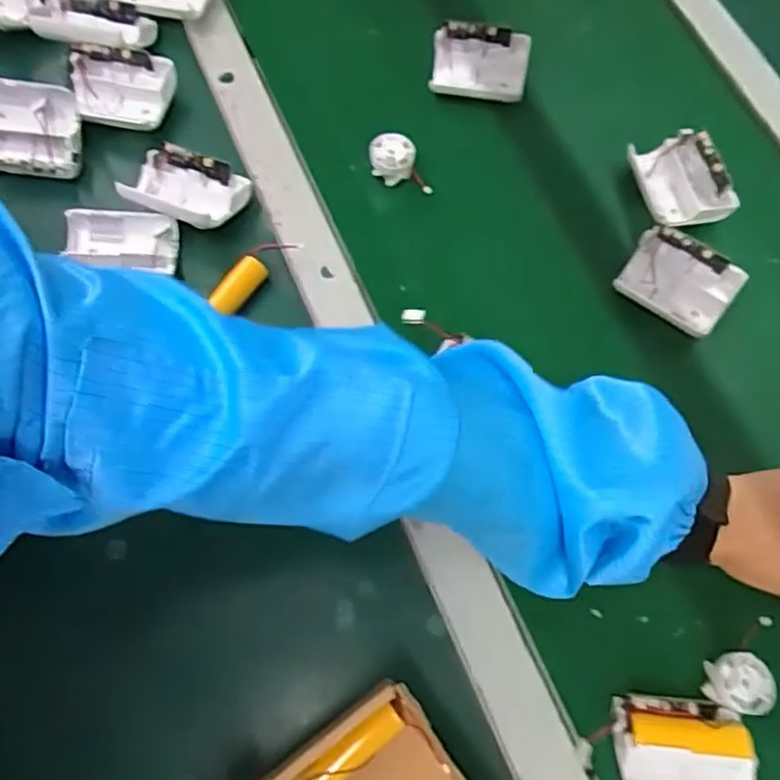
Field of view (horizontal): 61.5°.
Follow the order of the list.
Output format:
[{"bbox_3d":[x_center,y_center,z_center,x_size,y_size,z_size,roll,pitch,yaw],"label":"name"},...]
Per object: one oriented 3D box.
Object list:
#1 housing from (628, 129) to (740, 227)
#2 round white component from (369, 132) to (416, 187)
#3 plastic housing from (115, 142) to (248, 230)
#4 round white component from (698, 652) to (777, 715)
[{"bbox_3d":[0.246,-0.175,0.553,0.066,0.034,0.083,-19,77,-5],"label":"housing"},{"bbox_3d":[0.002,-0.193,0.545,0.035,0.031,0.029,-7,77,-2],"label":"round white component"},{"bbox_3d":[-0.156,-0.159,0.508,0.086,0.032,0.064,18,77,4],"label":"plastic housing"},{"bbox_3d":[0.224,0.189,0.426,0.036,0.032,0.034,0,76,0],"label":"round white component"}]

